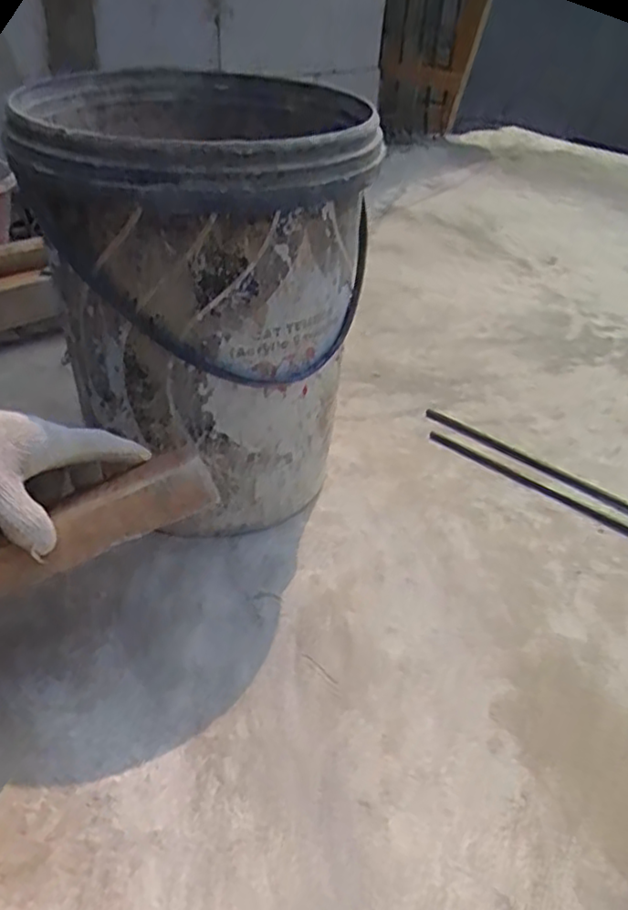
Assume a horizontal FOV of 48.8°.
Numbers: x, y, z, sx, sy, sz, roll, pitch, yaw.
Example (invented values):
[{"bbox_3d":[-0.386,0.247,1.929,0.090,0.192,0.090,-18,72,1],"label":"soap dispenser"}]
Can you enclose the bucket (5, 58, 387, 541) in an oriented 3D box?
[{"bbox_3d":[-0.110,-0.152,0.725,0.298,0.389,0.335,0,37,-5],"label":"bucket"}]

